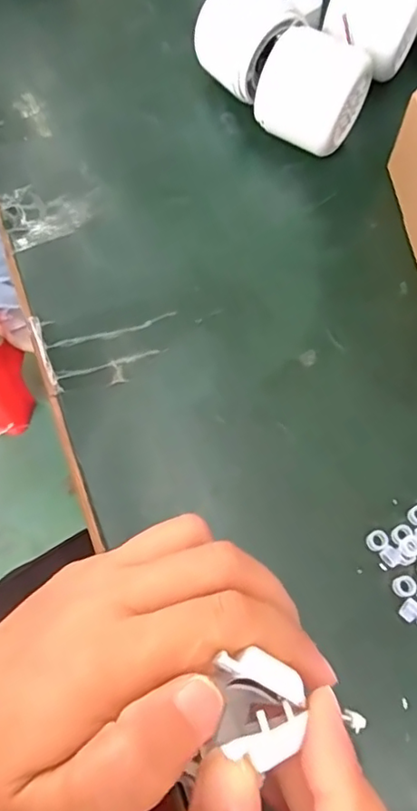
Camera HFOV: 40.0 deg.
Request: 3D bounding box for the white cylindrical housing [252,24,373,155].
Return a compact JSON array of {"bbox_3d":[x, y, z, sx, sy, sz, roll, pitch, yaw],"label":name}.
[{"bbox_3d":[0.064,-0.190,0.354,0.056,0.057,0.059,28,66,10],"label":"white cylindrical housing"}]

